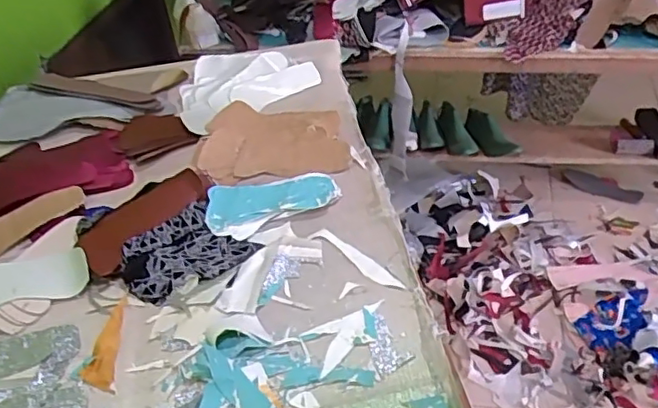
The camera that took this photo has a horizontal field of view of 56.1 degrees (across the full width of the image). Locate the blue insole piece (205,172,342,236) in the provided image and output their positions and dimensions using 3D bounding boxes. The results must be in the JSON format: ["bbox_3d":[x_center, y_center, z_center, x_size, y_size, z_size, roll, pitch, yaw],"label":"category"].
[{"bbox_3d":[-0.077,-0.008,0.834,0.179,0.019,0.071,-14,43,-15],"label":"blue insole piece"}]

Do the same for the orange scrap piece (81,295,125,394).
[{"bbox_3d":[-0.249,0.155,0.686,0.034,0.006,0.119,-5,41,-5],"label":"orange scrap piece"}]

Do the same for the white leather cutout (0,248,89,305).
[{"bbox_3d":[-0.369,0.094,0.739,0.152,0.010,0.061,-16,82,-13],"label":"white leather cutout"}]

